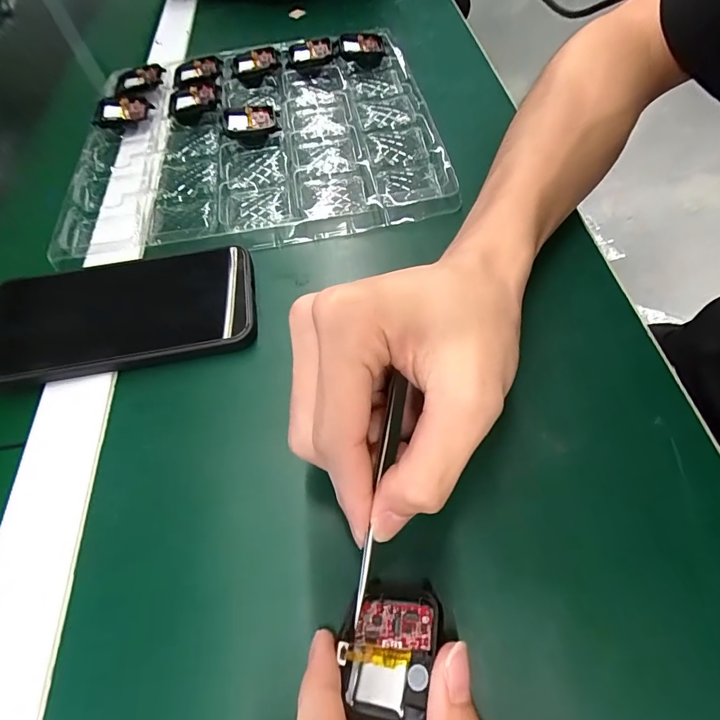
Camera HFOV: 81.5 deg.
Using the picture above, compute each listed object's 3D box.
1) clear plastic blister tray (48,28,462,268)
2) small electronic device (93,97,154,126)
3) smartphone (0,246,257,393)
[{"bbox_3d":[-0.088,-0.190,0.343,0.278,0.015,0.259,-11,59,-1],"label":"clear plastic blister tray"},{"bbox_3d":[-0.212,-0.220,0.372,0.047,0.010,0.036,-11,59,-4],"label":"small electronic device"},{"bbox_3d":[-0.144,-0.028,0.251,0.159,0.010,0.082,-12,59,-2],"label":"smartphone"}]

